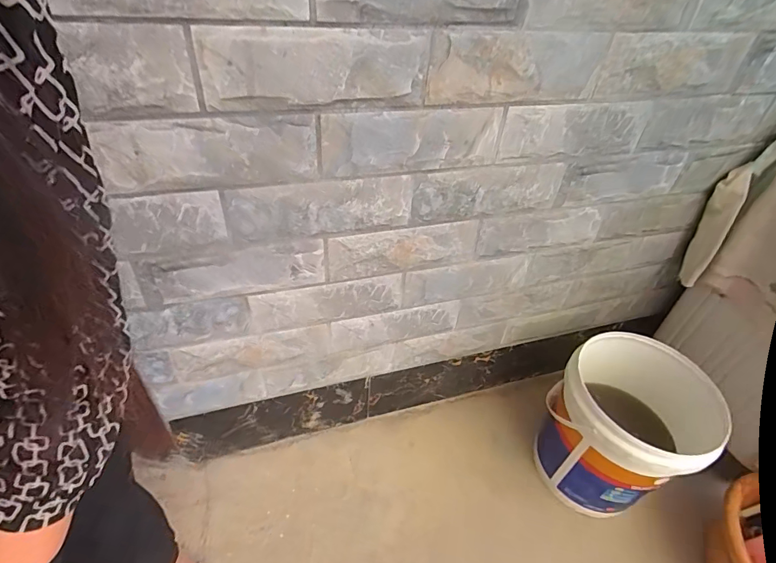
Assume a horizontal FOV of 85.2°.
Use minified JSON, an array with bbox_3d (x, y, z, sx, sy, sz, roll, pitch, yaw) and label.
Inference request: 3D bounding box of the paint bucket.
[{"bbox_3d":[0.576,0.383,1.095,0.311,0.378,0.335,3,42,-3],"label":"paint bucket"}]

